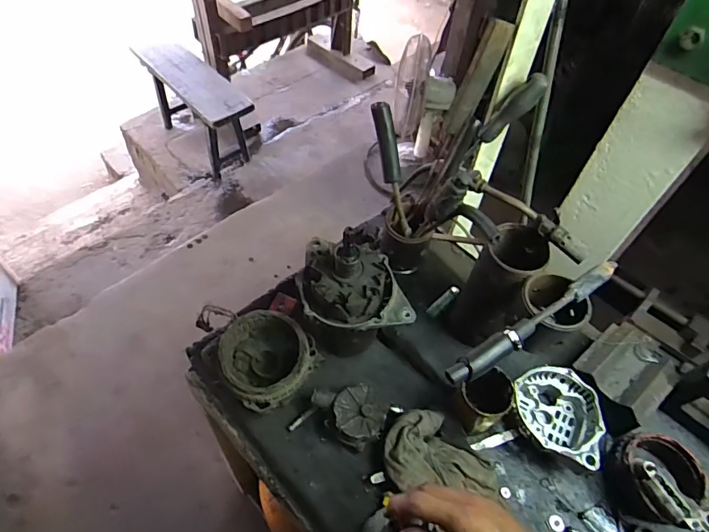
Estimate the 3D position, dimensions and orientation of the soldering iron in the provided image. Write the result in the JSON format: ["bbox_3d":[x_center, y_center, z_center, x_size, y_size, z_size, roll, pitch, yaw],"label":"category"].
[{"bbox_3d":[0.223,0.066,0.562,0.269,0.031,0.026,-26,61,-21],"label":"soldering iron"}]

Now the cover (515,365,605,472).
[{"bbox_3d":[0.316,0.226,0.694,0.099,0.074,0.146,-10,56,-11],"label":"cover"}]

